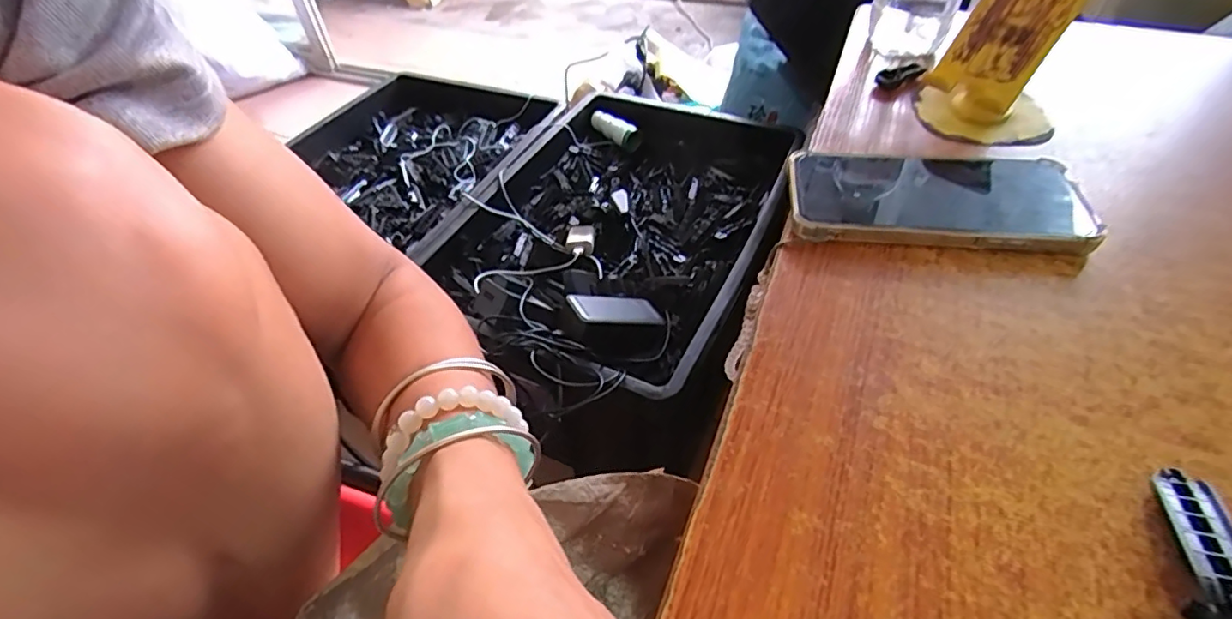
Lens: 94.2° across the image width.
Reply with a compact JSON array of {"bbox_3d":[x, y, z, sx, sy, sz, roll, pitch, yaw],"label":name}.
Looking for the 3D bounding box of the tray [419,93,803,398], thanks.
[{"bbox_3d":[0.006,-0.140,0.870,0.416,0.062,0.581,18,53,19],"label":"tray"}]

